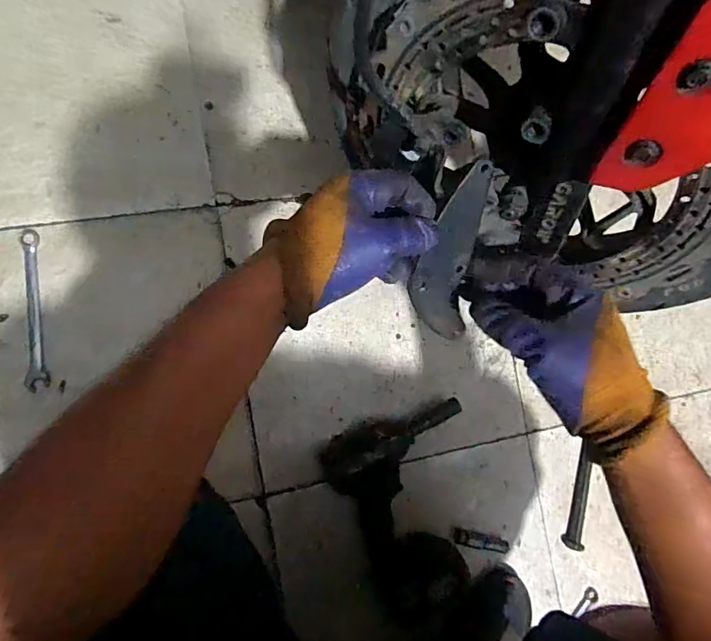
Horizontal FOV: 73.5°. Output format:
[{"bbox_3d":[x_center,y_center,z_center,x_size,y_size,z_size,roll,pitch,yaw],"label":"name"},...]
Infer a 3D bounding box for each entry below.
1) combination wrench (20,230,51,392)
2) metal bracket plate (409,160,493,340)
[{"bbox_3d":[-0.406,-0.014,0.602,0.023,0.010,0.199,-4,87,-13],"label":"combination wrench"},{"bbox_3d":[0.072,-0.045,0.377,0.055,0.005,0.150,-13,127,-18],"label":"metal bracket plate"}]

